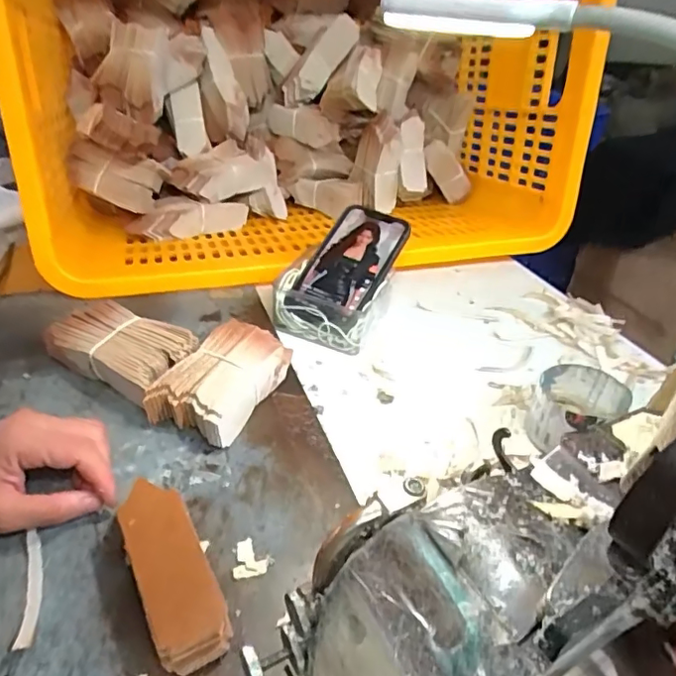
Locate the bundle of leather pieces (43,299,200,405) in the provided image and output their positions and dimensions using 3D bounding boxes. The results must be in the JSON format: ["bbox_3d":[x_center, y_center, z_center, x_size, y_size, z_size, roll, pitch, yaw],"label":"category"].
[{"bbox_3d":[-0.189,0.012,0.475,0.123,0.043,0.071,20,39,18],"label":"bundle of leather pieces"}]

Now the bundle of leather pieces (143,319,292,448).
[{"bbox_3d":[-0.092,0.036,0.460,0.069,0.044,0.118,22,40,20],"label":"bundle of leather pieces"}]

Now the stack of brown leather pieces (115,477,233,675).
[{"bbox_3d":[-0.101,0.138,0.335,0.041,0.036,0.113,-17,42,-27],"label":"stack of brown leather pieces"}]

